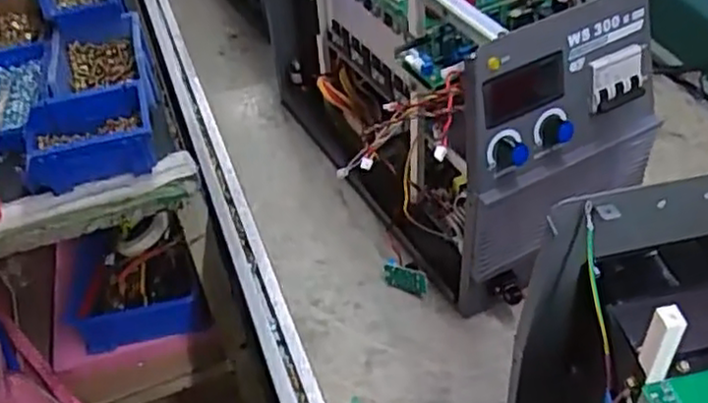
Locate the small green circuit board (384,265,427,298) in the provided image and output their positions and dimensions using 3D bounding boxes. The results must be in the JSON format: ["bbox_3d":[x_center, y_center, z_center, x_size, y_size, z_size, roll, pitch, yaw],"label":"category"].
[{"bbox_3d":[0.053,0.083,0.740,0.049,0.029,0.008,19,30,24],"label":"small green circuit board"}]

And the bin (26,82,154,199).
[{"bbox_3d":[-0.329,-0.078,0.874,0.162,0.067,0.105,-10,45,-5],"label":"bin"}]

